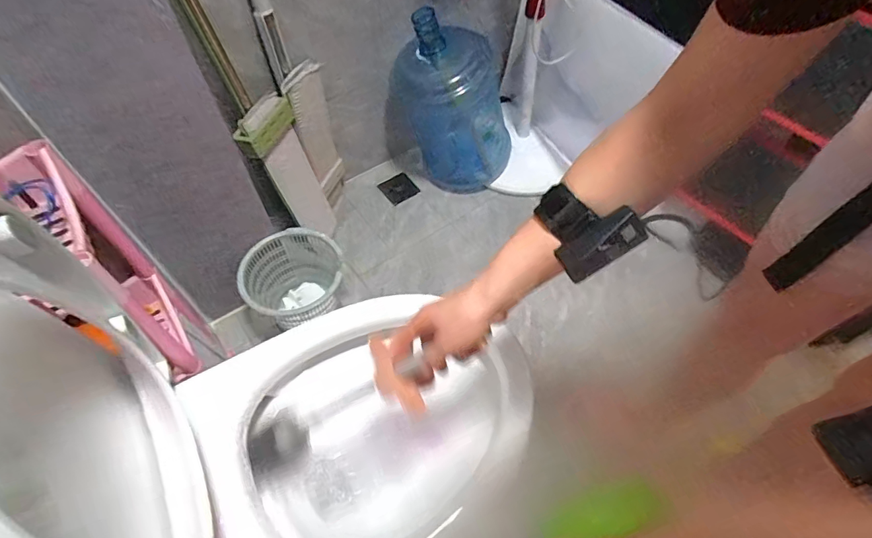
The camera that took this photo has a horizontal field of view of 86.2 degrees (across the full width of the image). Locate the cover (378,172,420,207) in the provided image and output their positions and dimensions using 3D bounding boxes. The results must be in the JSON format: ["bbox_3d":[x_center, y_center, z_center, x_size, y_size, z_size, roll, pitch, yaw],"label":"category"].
[{"bbox_3d":[-0.112,-0.242,1.401,0.097,0.011,0.097,-30,61,-17],"label":"cover"}]

